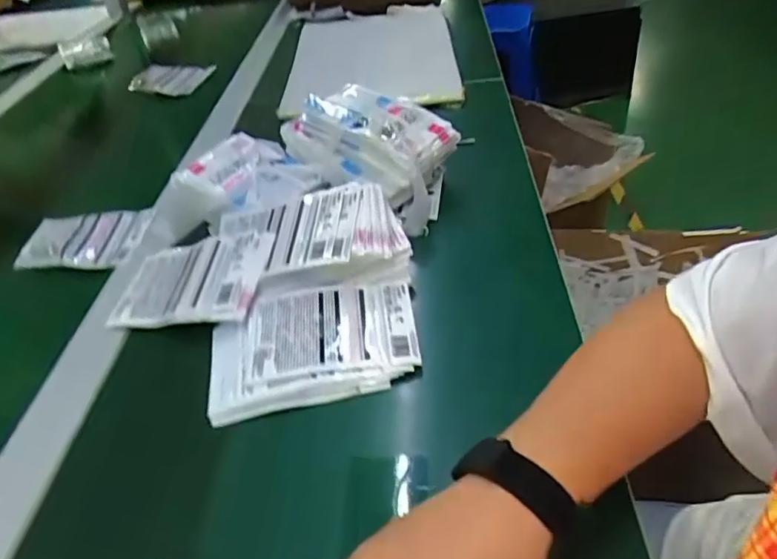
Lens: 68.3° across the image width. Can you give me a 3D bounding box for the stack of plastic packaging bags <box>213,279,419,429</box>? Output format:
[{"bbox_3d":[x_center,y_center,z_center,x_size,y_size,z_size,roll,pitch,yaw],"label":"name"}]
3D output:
[{"bbox_3d":[-0.063,0.053,0.481,0.169,0.019,0.116,-9,40,-1],"label":"stack of plastic packaging bags"}]

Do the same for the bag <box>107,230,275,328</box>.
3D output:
[{"bbox_3d":[-0.189,-0.004,0.545,0.149,0.030,0.106,1,41,10],"label":"bag"}]

